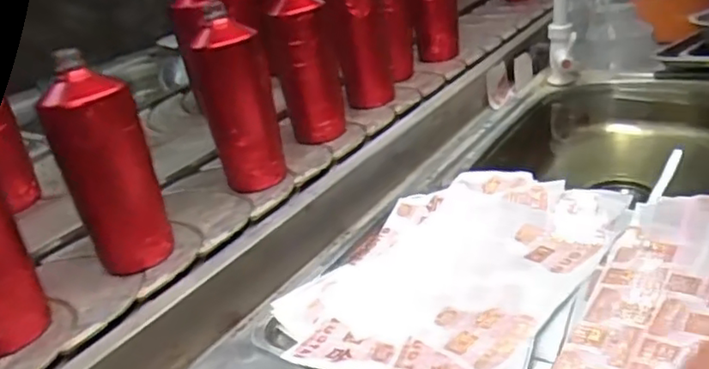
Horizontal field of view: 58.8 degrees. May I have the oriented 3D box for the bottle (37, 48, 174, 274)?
[{"bbox_3d":[-0.238,-0.017,0.614,0.070,0.191,0.067,4,26,13],"label":"bottle"}]

